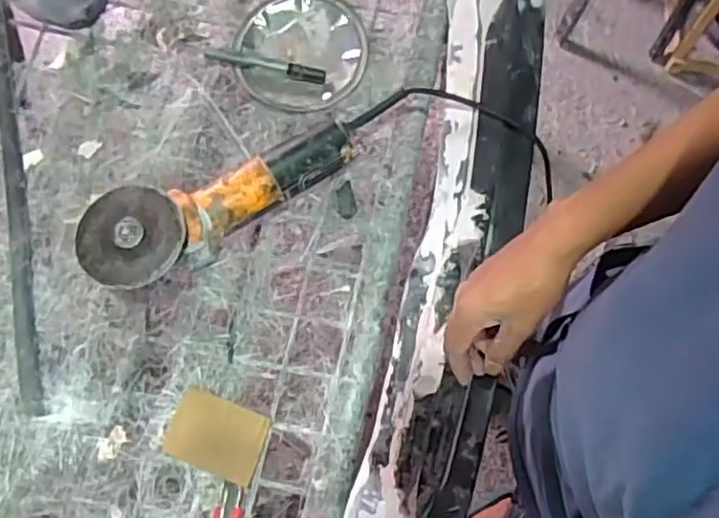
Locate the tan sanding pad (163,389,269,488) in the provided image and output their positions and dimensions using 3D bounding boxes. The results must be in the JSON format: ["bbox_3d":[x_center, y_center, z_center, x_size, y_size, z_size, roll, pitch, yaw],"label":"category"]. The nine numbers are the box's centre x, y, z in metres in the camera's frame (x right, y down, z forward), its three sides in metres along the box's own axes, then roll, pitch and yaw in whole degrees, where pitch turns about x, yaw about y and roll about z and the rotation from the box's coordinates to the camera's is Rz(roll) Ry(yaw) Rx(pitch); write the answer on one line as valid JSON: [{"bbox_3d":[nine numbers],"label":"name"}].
[{"bbox_3d":[-0.140,0.173,0.645,0.095,0.010,0.068,21,75,8],"label":"tan sanding pad"}]

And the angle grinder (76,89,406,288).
[{"bbox_3d":[-0.106,-0.067,0.676,0.353,0.083,0.099,-26,73,-10],"label":"angle grinder"}]

